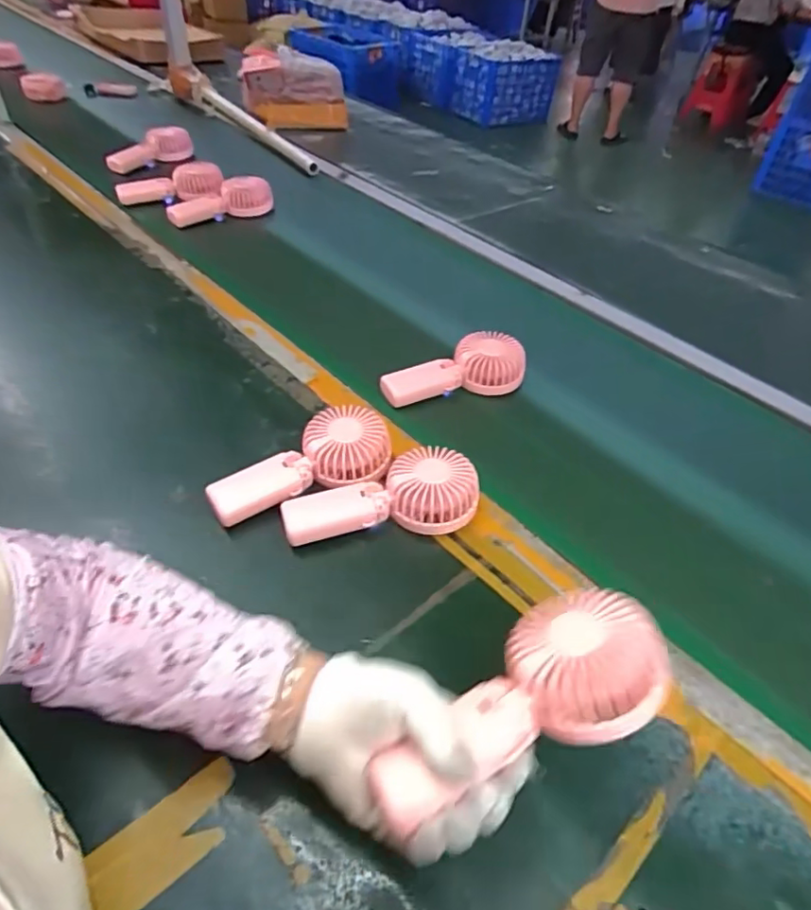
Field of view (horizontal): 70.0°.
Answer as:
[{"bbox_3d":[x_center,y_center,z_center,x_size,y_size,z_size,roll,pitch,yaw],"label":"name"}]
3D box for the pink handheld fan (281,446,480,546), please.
[{"bbox_3d":[-0.024,0.040,0.552,0.181,0.055,0.081,-2,45,-9],"label":"pink handheld fan"}]

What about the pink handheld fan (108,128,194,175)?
[{"bbox_3d":[-0.495,-0.594,1.127,0.163,0.047,0.080,-22,52,-4],"label":"pink handheld fan"}]

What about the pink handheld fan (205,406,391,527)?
[{"bbox_3d":[-0.103,0.007,0.569,0.180,0.051,0.078,-16,48,-22],"label":"pink handheld fan"}]

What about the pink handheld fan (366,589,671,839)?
[{"bbox_3d":[0.065,0.142,0.331,0.180,0.030,0.081,-31,55,-5],"label":"pink handheld fan"}]

